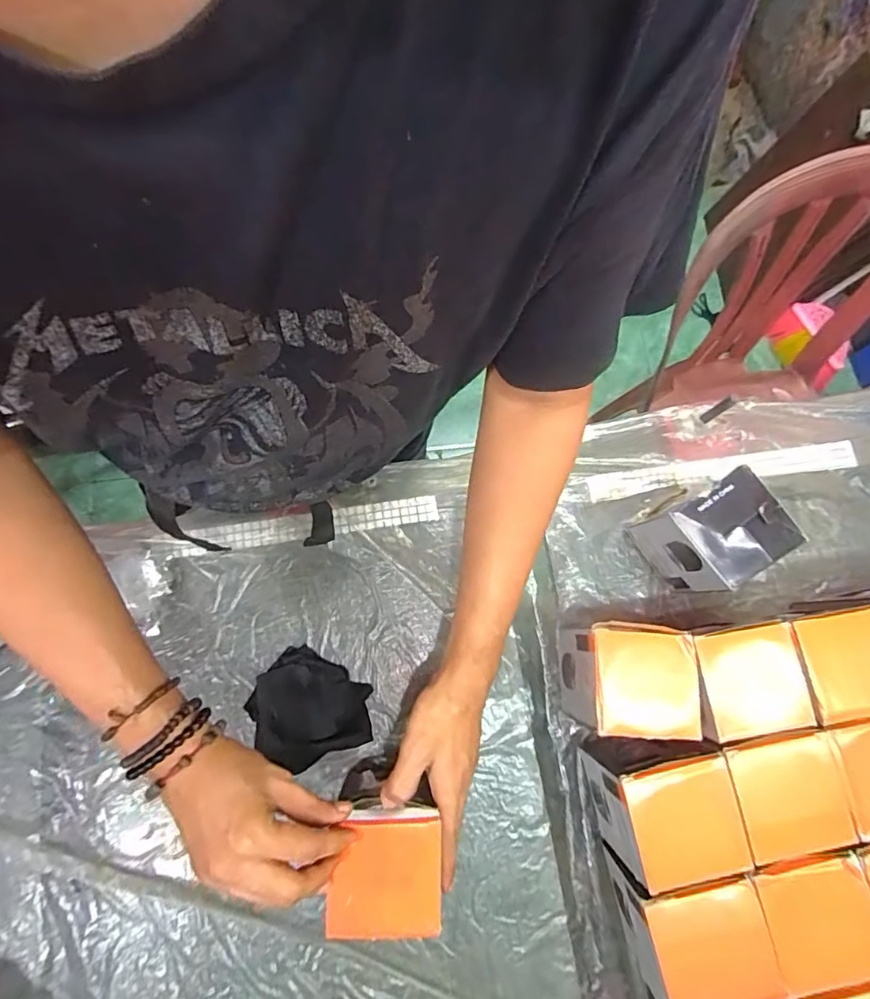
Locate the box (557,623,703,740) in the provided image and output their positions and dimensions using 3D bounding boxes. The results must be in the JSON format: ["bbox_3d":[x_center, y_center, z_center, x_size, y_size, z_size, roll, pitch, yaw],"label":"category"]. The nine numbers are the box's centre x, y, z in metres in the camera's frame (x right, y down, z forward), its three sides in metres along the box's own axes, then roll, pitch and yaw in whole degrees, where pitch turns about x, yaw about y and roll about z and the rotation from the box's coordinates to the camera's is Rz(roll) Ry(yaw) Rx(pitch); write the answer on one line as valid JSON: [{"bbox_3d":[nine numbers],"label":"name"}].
[{"bbox_3d":[0.178,0.171,0.515,0.100,0.127,0.100,4,78,0],"label":"box"}]

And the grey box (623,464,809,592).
[{"bbox_3d":[0.277,0.036,0.545,0.091,0.128,0.092,-33,81,-7],"label":"grey box"}]

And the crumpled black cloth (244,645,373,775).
[{"bbox_3d":[-0.124,0.212,0.535,0.125,0.060,0.091,28,79,5],"label":"crumpled black cloth"}]

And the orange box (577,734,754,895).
[{"bbox_3d":[0.204,0.276,0.493,0.095,0.122,0.098,-13,79,-3],"label":"orange box"}]

